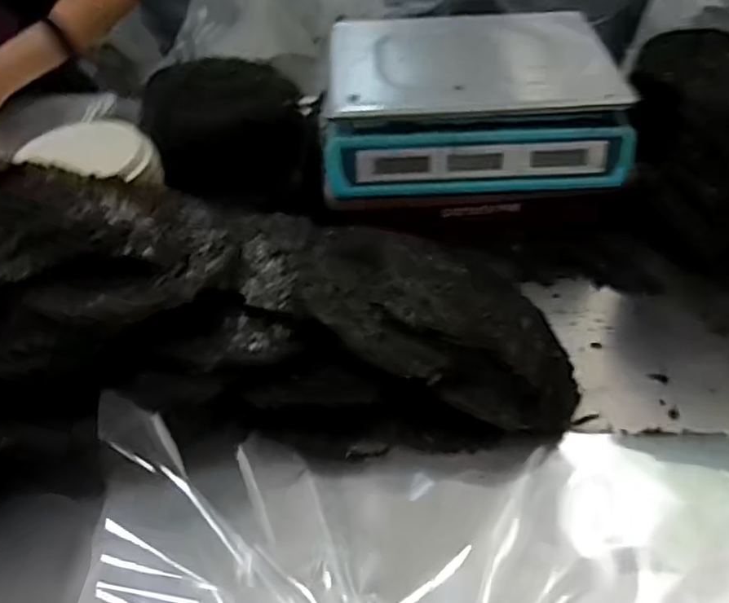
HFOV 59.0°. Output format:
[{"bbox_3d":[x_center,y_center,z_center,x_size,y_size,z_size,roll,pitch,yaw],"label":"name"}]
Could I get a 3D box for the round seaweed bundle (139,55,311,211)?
[{"bbox_3d":[-0.180,-0.231,0.871,0.204,0.112,0.206,-1,46,1],"label":"round seaweed bundle"}]

